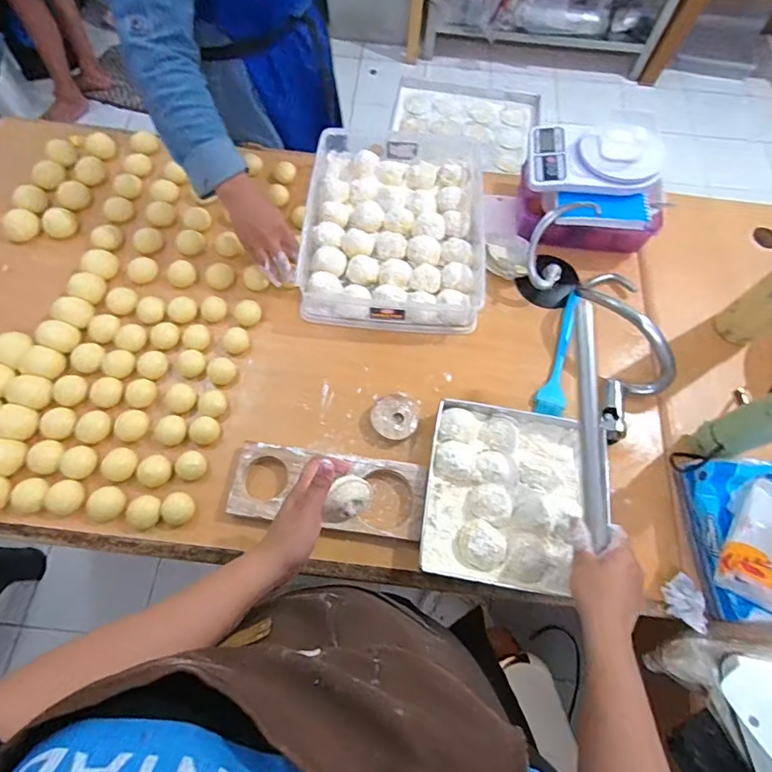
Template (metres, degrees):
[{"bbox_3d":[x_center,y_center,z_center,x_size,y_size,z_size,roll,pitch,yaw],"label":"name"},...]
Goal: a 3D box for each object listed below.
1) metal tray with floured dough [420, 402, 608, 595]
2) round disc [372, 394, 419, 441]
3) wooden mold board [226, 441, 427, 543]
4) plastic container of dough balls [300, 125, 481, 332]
[{"bbox_3d":[0.172,0.145,0.623,0.233,0.033,0.232,9,66,1],"label":"metal tray with floured dough"},{"bbox_3d":[0.013,0.047,0.671,0.065,0.027,0.063,1,66,-2],"label":"round disc"},{"bbox_3d":[-0.075,0.136,0.614,0.249,0.019,0.097,8,66,3],"label":"wooden mold board"},{"bbox_3d":[0.017,-0.275,0.785,0.283,0.070,0.367,4,66,-1],"label":"plastic container of dough balls"}]

